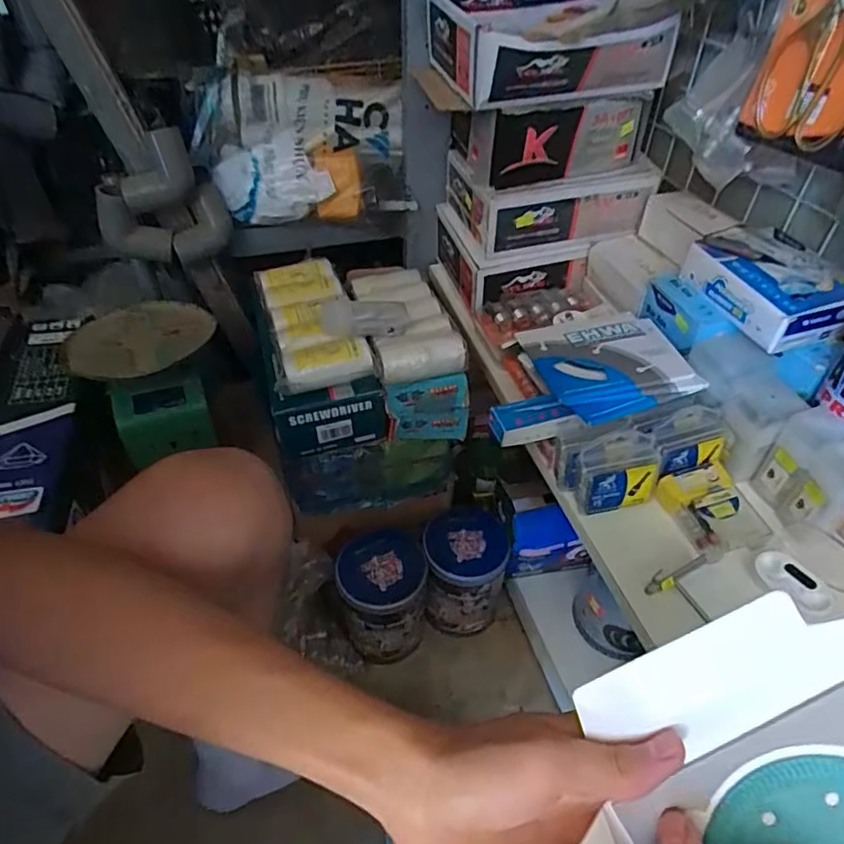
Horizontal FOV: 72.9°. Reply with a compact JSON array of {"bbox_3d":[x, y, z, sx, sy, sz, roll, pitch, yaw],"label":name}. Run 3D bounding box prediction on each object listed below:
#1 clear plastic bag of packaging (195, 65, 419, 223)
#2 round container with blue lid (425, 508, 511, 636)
[{"bbox_3d":[-0.161,-0.370,0.763,0.264,0.145,0.180,-11,45,-13],"label":"clear plastic bag of packaging"},{"bbox_3d":[0.057,0.211,0.804,0.107,0.153,0.110,1,44,-1],"label":"round container with blue lid"}]

